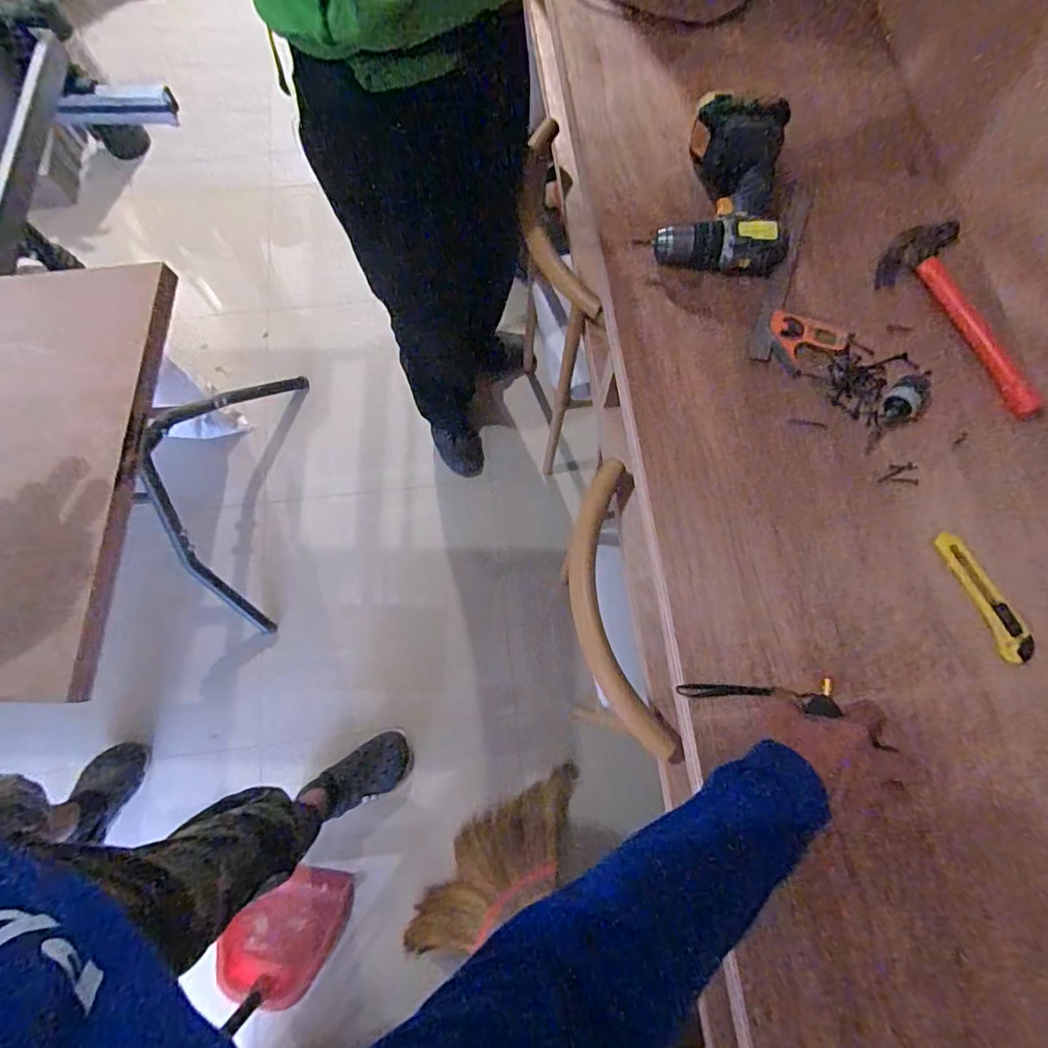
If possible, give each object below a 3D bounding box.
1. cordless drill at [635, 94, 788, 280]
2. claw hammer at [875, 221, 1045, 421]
[{"bbox_3d":[0.259,-0.433,0.707,0.167,0.067,0.233,14,74,5],"label":"cordless drill"},{"bbox_3d":[0.541,-0.249,0.676,0.113,0.027,0.274,-26,75,-7],"label":"claw hammer"}]

